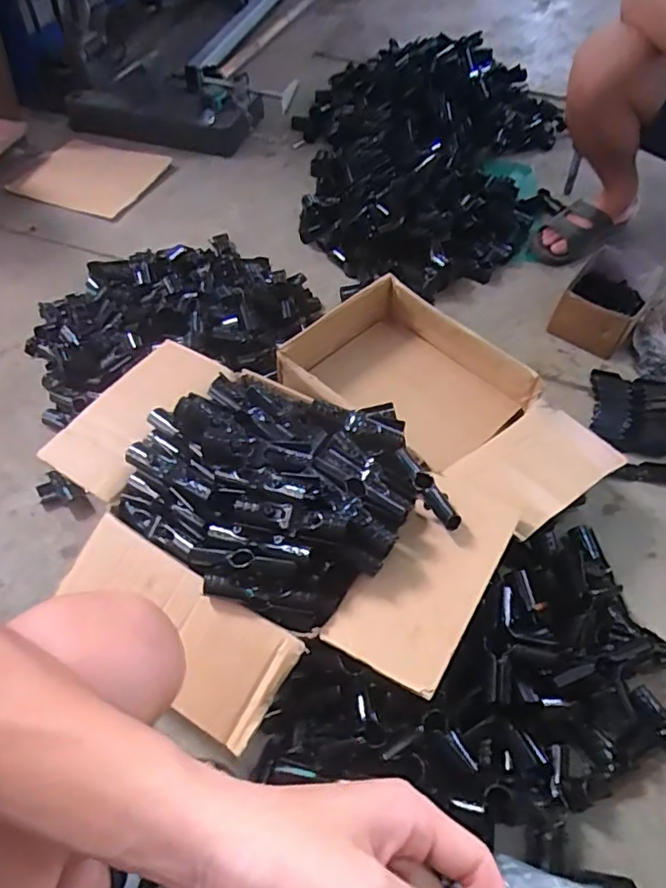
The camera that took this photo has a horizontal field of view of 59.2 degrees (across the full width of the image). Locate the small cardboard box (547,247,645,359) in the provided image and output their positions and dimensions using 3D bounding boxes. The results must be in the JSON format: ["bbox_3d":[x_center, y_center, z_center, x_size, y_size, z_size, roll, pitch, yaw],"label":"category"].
[{"bbox_3d":[0.535,-0.280,1.154,0.139,0.088,0.219,30,59,18],"label":"small cardboard box"}]

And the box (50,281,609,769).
[{"bbox_3d":[0.010,0.019,0.831,0.653,0.218,0.571,-35,63,-24],"label":"box"}]

